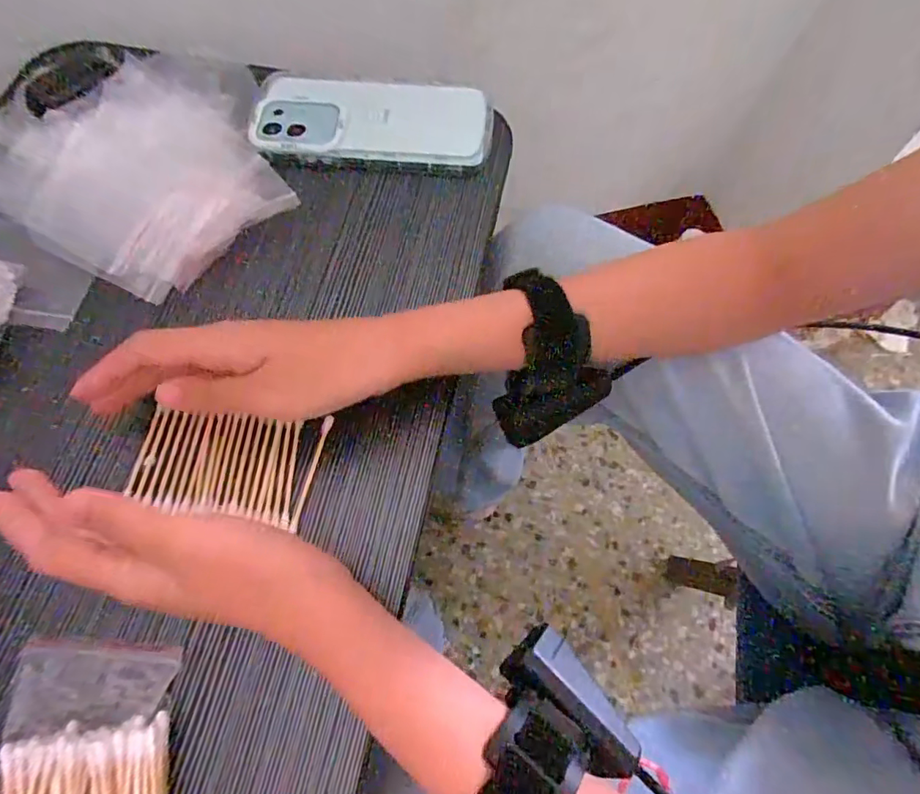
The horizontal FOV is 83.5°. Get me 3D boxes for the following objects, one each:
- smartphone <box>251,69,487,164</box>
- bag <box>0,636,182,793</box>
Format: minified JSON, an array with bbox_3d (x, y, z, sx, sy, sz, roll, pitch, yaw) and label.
[{"bbox_3d":[-0.062,-0.199,0.363,0.164,0.006,0.076,8,67,3],"label":"smartphone"},{"bbox_3d":[-0.157,0.160,0.216,0.066,0.014,0.109,-7,67,-4],"label":"bag"}]

